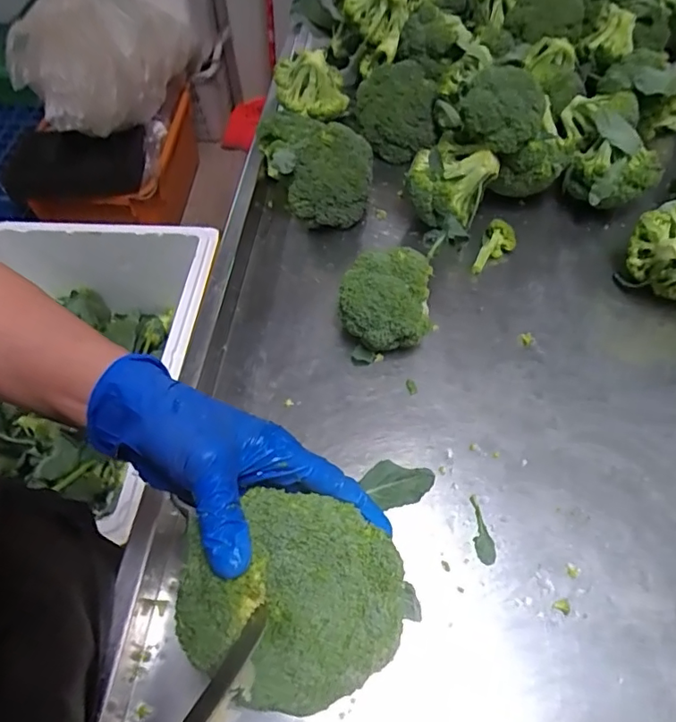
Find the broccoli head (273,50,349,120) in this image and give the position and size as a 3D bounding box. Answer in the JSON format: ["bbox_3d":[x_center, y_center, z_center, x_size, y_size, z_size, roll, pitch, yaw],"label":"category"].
[{"bbox_3d":[-0.037,-0.399,0.771,0.103,0.066,0.085,-12,58,-7],"label":"broccoli head"}]

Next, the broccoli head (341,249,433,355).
[{"bbox_3d":[0.049,-0.059,0.564,0.095,0.102,0.084,5,57,4],"label":"broccoli head"}]

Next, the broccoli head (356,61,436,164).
[{"bbox_3d":[0.079,-0.343,0.745,0.100,0.089,0.100,-5,59,-3],"label":"broccoli head"}]

